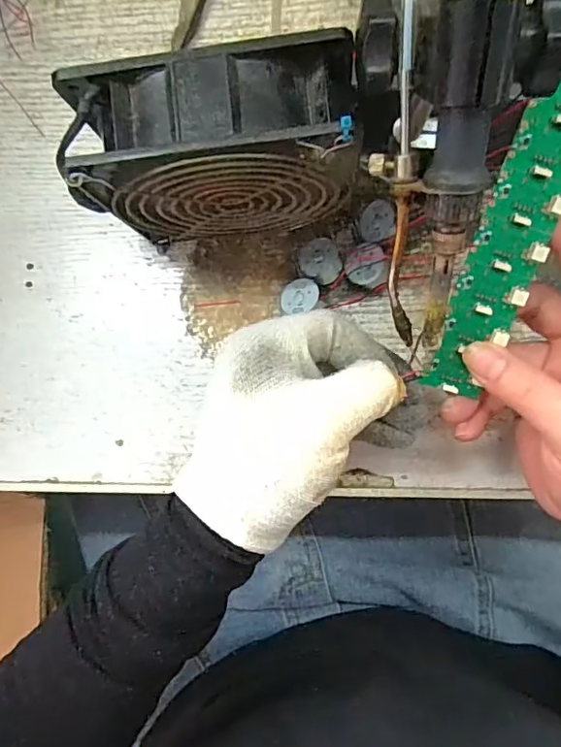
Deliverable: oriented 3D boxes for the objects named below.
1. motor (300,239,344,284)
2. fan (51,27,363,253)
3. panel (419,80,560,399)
[{"bbox_3d":[0.024,-0.064,0.314,0.026,0.016,0.024,0,89,5],"label":"motor"},{"bbox_3d":[-0.024,-0.101,0.266,0.117,0.119,0.051,-2,90,4],"label":"fan"},{"bbox_3d":[0.098,-0.055,0.231,0.032,0.005,0.135,22,108,5],"label":"panel"}]

